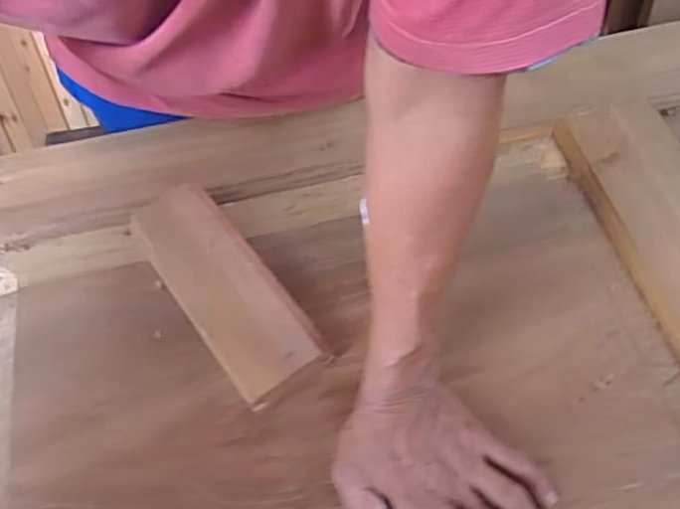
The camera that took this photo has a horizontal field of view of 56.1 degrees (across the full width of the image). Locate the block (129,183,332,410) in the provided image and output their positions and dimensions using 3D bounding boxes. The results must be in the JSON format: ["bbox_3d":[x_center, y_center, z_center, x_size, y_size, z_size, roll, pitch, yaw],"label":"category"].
[{"bbox_3d":[-0.103,0.032,0.567,0.077,0.042,0.224,-33,61,-18],"label":"block"}]

